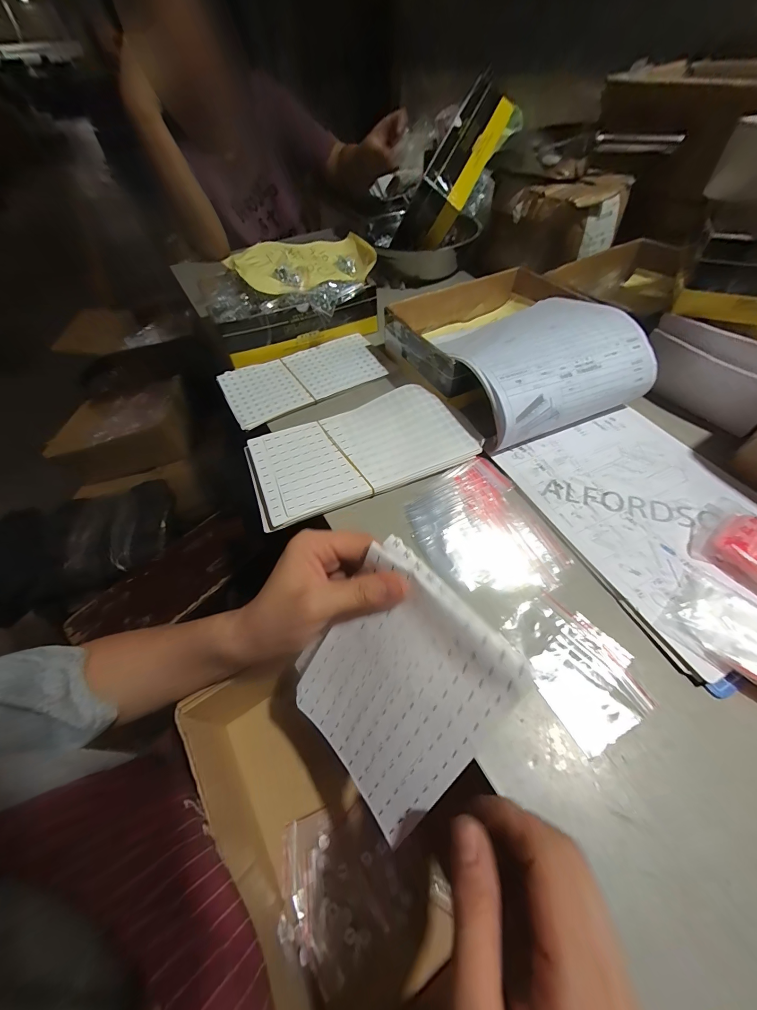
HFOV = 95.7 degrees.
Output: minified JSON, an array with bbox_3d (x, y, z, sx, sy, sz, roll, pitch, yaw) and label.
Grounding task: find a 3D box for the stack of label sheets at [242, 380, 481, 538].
[{"bbox_3d":[-0.025,-0.066,0.393,0.241,0.026,0.127,-21,55,-12],"label":"stack of label sheets"}]

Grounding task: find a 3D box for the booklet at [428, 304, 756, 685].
[{"bbox_3d":[0.242,-0.078,0.360,0.201,0.089,0.416,-19,55,-11],"label":"booklet"}]

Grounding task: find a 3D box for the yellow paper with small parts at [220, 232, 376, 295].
[{"bbox_3d":[-0.108,-0.381,0.547,0.232,0.048,0.133,-35,59,-21],"label":"yellow paper with small parts"}]

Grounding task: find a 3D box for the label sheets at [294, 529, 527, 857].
[{"bbox_3d":[0.010,0.125,0.243,0.129,0.165,0.023,41,21,29],"label":"label sheets"}]

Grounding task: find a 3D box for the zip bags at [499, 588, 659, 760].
[{"bbox_3d":[0.155,0.124,0.272,0.074,0.006,0.102,-24,56,-14],"label":"zip bags"}]

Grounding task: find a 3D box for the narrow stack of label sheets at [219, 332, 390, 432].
[{"bbox_3d":[-0.107,-0.192,0.505,0.231,0.014,0.123,-28,57,-16],"label":"narrow stack of label sheets"}]

